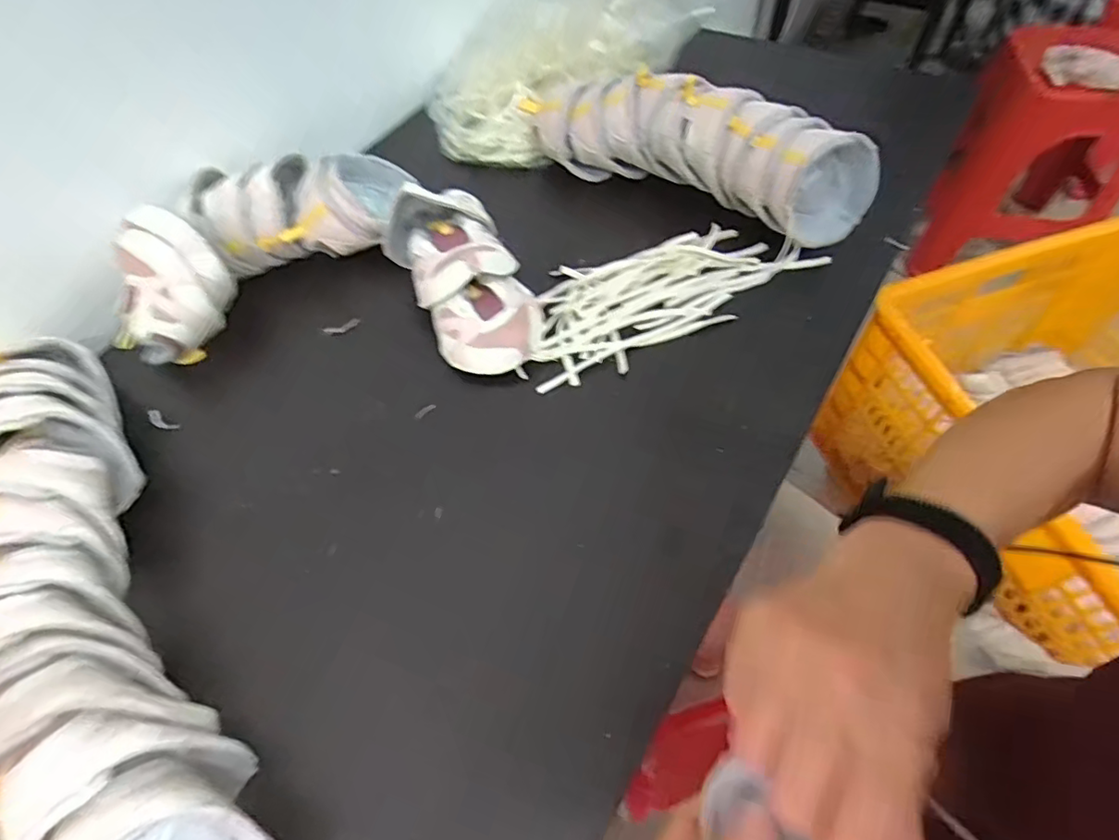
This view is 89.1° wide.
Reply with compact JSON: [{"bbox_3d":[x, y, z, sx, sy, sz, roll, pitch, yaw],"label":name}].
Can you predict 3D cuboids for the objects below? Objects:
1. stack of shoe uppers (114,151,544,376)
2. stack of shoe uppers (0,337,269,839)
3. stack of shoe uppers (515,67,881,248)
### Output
[{"bbox_3d":[-0.189,-0.166,0.528,0.350,0.093,0.251,2,58,6],"label":"stack of shoe uppers"},{"bbox_3d":[-0.320,0.109,0.361,0.123,0.082,0.441,-33,61,-15],"label":"stack of shoe uppers"},{"bbox_3d":[0.126,-0.276,0.569,0.359,0.087,0.085,26,63,19],"label":"stack of shoe uppers"}]

